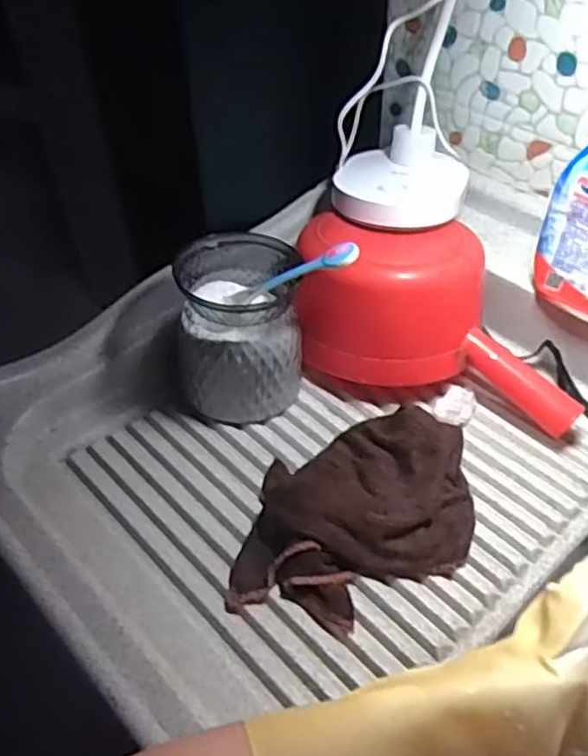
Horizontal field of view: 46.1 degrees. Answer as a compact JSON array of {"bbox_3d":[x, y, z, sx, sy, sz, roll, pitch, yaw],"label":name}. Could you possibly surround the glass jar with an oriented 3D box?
[{"bbox_3d":[-0.043,-0.049,0.569,0.096,0.115,0.121,-4,47,0],"label":"glass jar"}]

